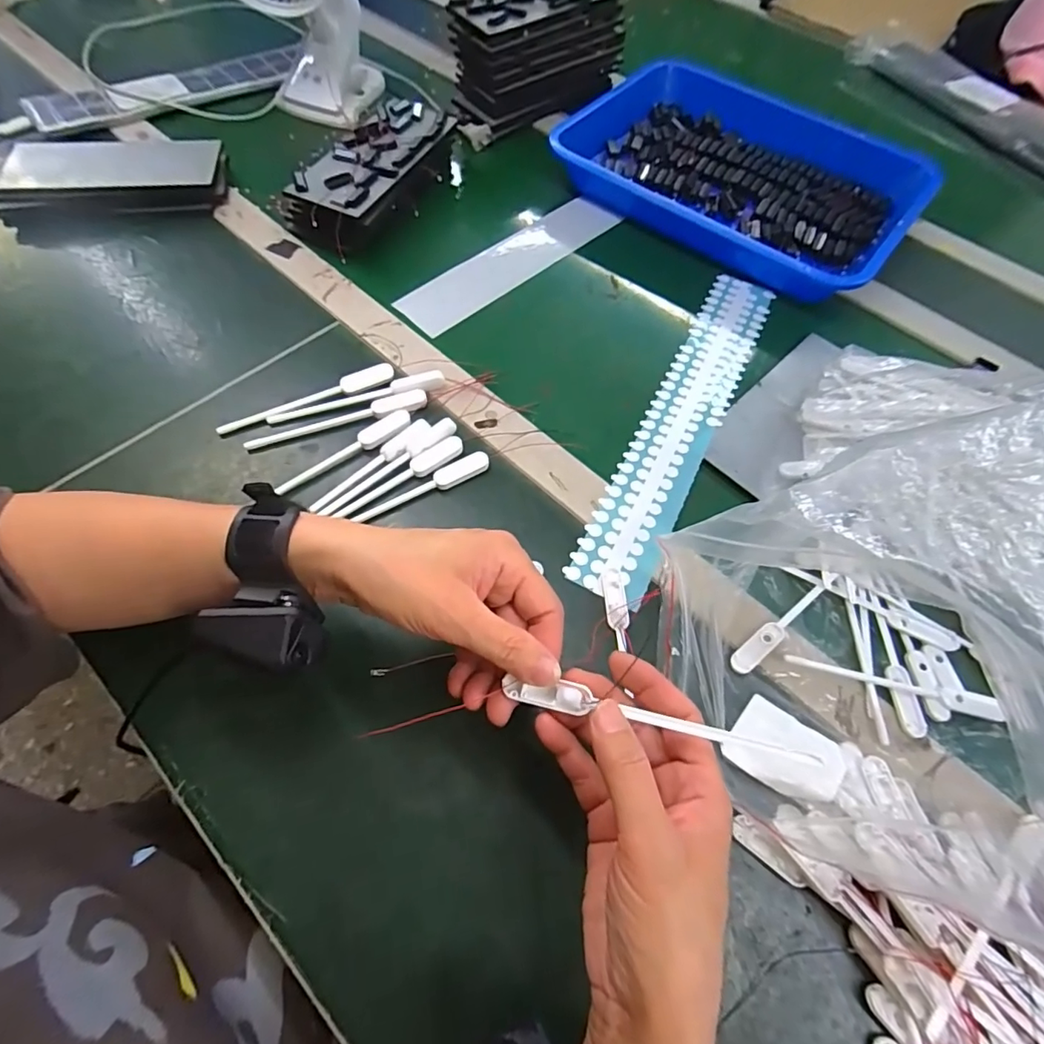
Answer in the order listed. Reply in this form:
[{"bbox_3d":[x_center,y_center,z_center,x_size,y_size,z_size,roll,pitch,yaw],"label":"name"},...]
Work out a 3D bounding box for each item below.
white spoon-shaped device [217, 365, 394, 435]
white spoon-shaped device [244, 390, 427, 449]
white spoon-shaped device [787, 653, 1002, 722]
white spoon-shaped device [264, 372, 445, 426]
[{"bbox_3d":[-0.178,-0.104,0.438,0.145,0.011,0.021,-19,65,-11],"label":"white spoon-shaped device"},{"bbox_3d":[-0.148,-0.083,0.426,0.144,0.005,0.018,-18,64,-11],"label":"white spoon-shaped device"},{"bbox_3d":[0.243,0.108,0.346,0.139,0.009,0.014,11,63,4],"label":"white spoon-shaped device"},{"bbox_3d":[-0.136,-0.103,0.438,0.144,0.009,0.015,-15,64,-10],"label":"white spoon-shaped device"}]

